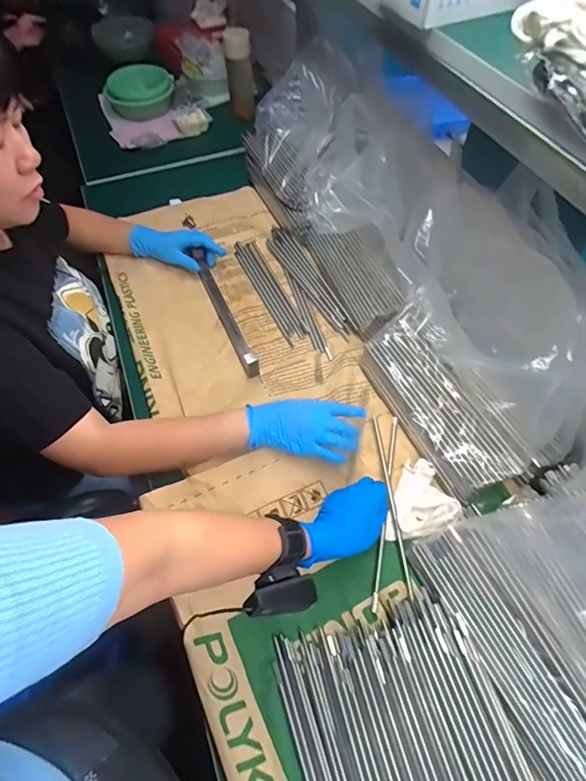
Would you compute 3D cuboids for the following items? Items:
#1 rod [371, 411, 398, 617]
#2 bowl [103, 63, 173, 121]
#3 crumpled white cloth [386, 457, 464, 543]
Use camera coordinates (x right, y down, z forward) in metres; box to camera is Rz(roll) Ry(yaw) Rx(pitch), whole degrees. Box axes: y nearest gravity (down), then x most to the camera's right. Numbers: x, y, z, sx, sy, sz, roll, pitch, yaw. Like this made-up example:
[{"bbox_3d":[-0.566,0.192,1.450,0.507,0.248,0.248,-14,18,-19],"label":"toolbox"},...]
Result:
[{"bbox_3d":[0.134,0.166,0.636,0.009,0.010,0.281,10,61,8],"label":"rod"},{"bbox_3d":[-0.424,-0.835,1.212,0.183,0.077,0.153,-9,58,-4],"label":"bowl"},{"bbox_3d":[0.187,0.157,0.624,0.088,0.020,0.115,11,59,8],"label":"crumpled white cloth"}]

